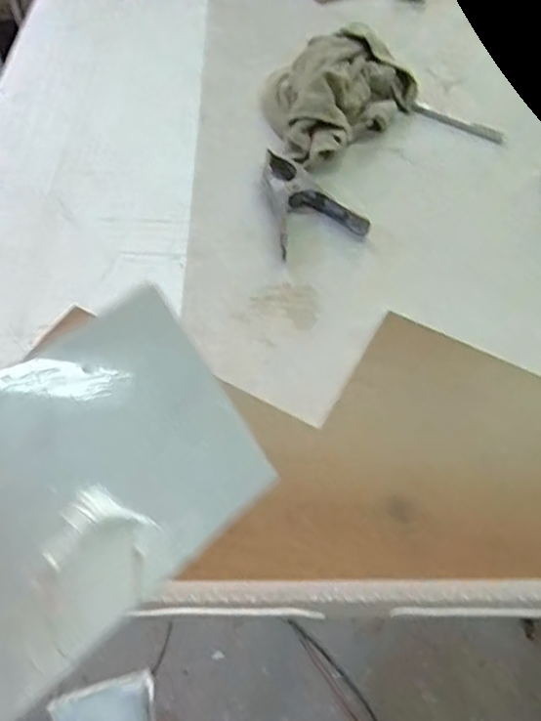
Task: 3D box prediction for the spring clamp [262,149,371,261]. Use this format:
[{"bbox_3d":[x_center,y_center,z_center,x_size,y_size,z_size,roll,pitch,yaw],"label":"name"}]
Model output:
[{"bbox_3d":[0.051,-0.195,0.684,0.104,0.028,0.145,-9,58,-8],"label":"spring clamp"}]

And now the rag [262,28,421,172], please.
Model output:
[{"bbox_3d":[0.078,-0.362,0.771,0.230,0.068,0.160,-37,66,-23],"label":"rag"}]

